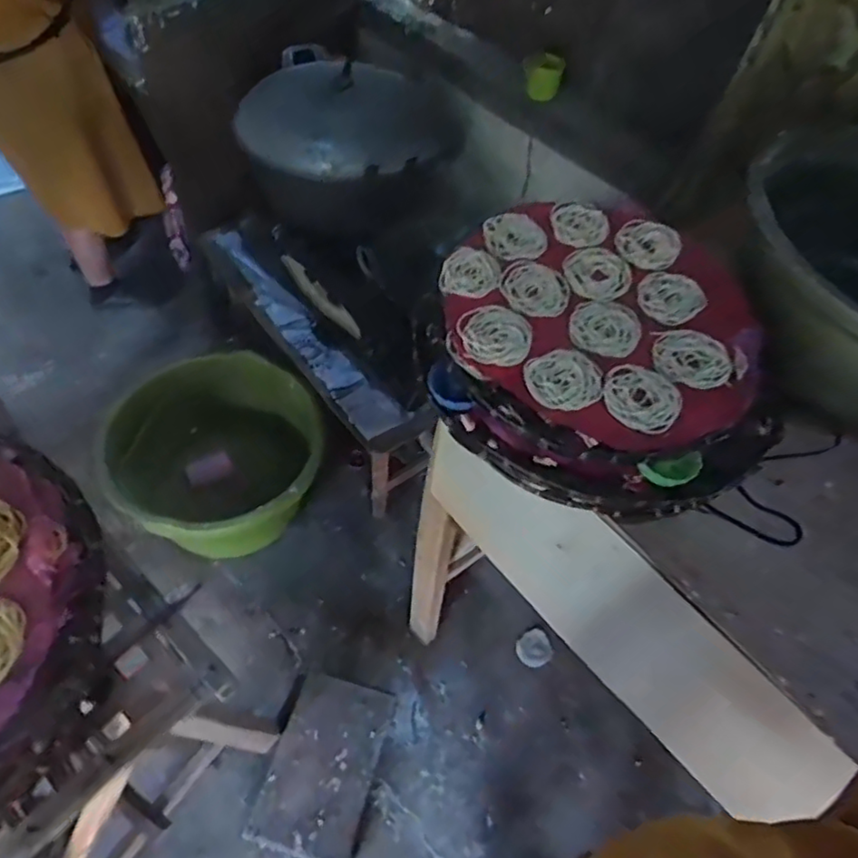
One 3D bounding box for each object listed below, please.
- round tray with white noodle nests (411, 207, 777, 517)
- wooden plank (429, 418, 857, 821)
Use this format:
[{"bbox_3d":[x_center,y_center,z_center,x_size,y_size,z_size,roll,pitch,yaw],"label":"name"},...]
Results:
[{"bbox_3d":[0.170,-0.086,0.673,0.340,0.059,0.367,1,61,-2],"label":"round tray with white noodle nests"},{"bbox_3d":[0.189,0.198,0.746,0.025,0.239,0.534,-32,61,-25],"label":"wooden plank"}]

